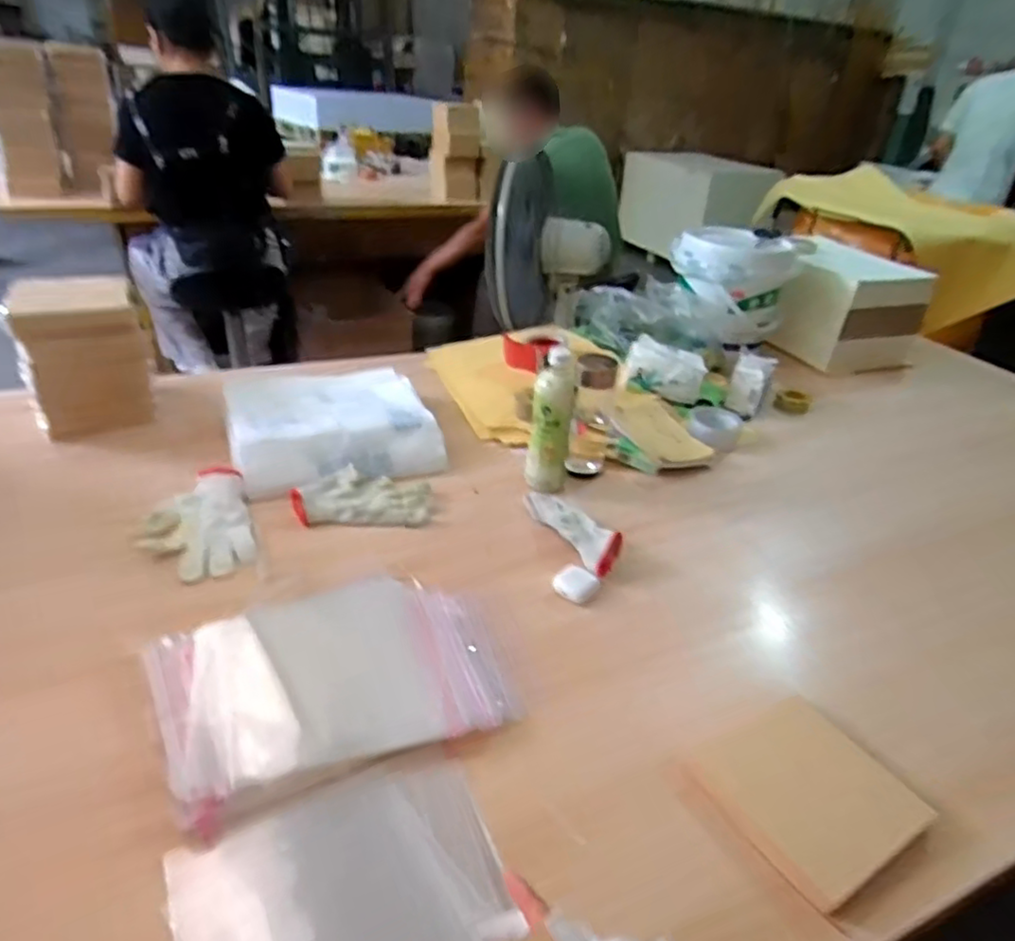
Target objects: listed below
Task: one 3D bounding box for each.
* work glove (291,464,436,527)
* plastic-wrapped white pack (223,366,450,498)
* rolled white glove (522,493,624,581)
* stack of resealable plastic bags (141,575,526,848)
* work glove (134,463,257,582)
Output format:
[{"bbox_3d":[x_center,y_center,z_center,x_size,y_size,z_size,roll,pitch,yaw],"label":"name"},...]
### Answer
[{"bbox_3d":[-0.200,0.036,0.934,0.186,0.021,0.108,1,32,-8],"label":"work glove"},{"bbox_3d":[-0.282,-0.084,1.078,0.308,0.063,0.305,-8,34,-21],"label":"plastic-wrapped white pack"},{"bbox_3d":[0.086,0.073,0.907,0.057,0.042,0.193,-14,37,-28],"label":"rolled white glove"},{"bbox_3d":[-0.169,0.202,0.674,0.328,0.023,0.237,-11,35,-25],"label":"stack of resealable plastic bags"},{"bbox_3d":[-0.398,0.065,0.856,0.125,0.034,0.193,-9,35,-22],"label":"work glove"}]

